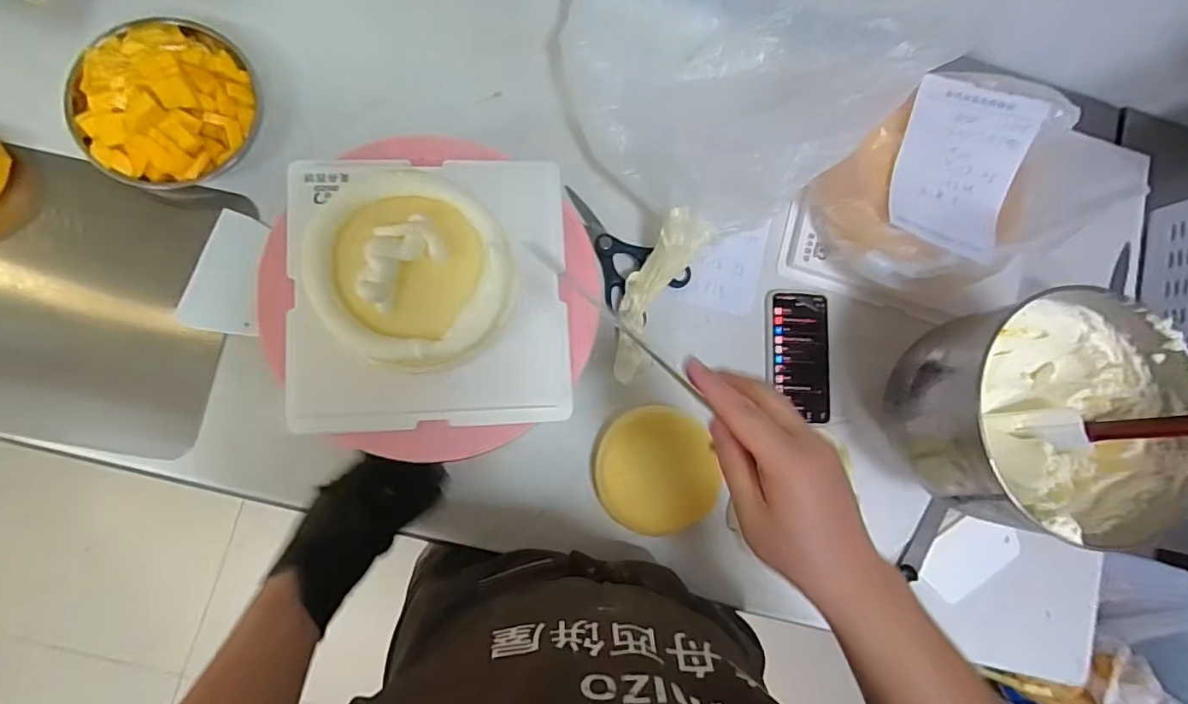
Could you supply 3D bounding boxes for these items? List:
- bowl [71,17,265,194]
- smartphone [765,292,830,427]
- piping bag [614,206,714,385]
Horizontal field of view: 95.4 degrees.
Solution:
[{"bbox_3d":[-0.458,-0.269,0.575,0.178,0.071,0.173,1,85,-8],"label":"bowl"},{"bbox_3d":[0.257,0.004,0.669,0.087,0.015,0.158,2,84,-8],"label":"smartphone"},{"bbox_3d":[0.064,-0.065,0.623,0.054,0.047,0.198,23,102,-5],"label":"piping bag"}]

